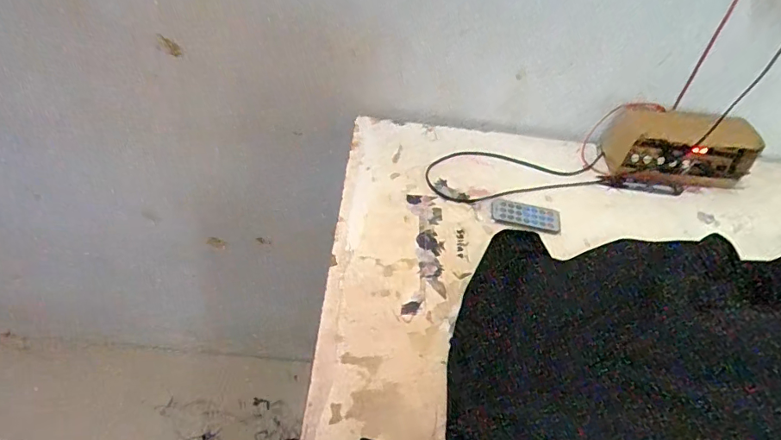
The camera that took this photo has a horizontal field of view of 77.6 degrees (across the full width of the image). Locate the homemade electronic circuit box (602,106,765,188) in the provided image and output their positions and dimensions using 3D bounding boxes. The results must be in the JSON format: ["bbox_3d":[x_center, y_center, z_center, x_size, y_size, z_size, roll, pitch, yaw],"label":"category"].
[{"bbox_3d":[0.409,-0.101,0.686,0.190,0.082,0.076,11,45,5],"label":"homemade electronic circuit box"}]

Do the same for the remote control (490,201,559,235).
[{"bbox_3d":[0.171,-0.004,0.613,0.085,0.007,0.040,8,45,2],"label":"remote control"}]

